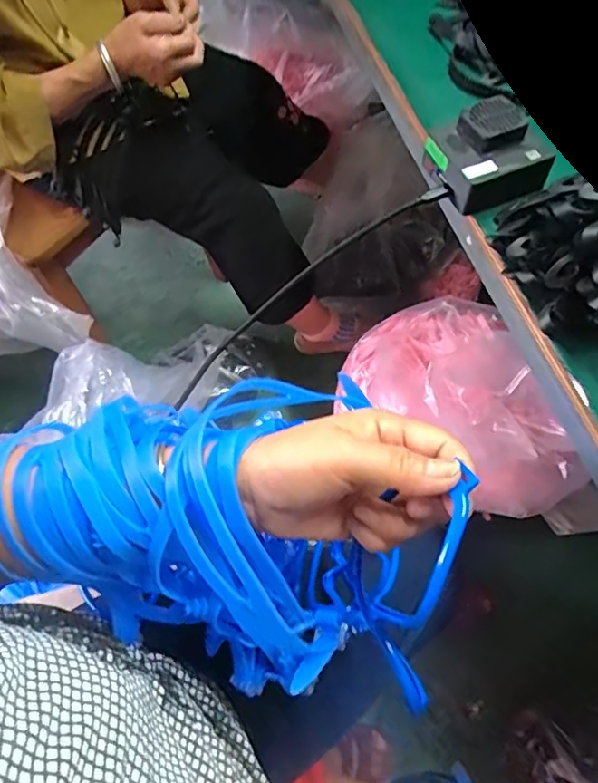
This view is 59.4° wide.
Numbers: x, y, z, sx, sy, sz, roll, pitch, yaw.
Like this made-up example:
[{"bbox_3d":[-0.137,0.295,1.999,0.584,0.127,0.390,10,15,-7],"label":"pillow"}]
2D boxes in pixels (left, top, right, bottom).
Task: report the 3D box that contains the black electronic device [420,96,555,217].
[{"bbox_3d":[0.149,-0.186,0.412,0.079,0.044,0.079,-28,65,-12],"label":"black electronic device"}]

